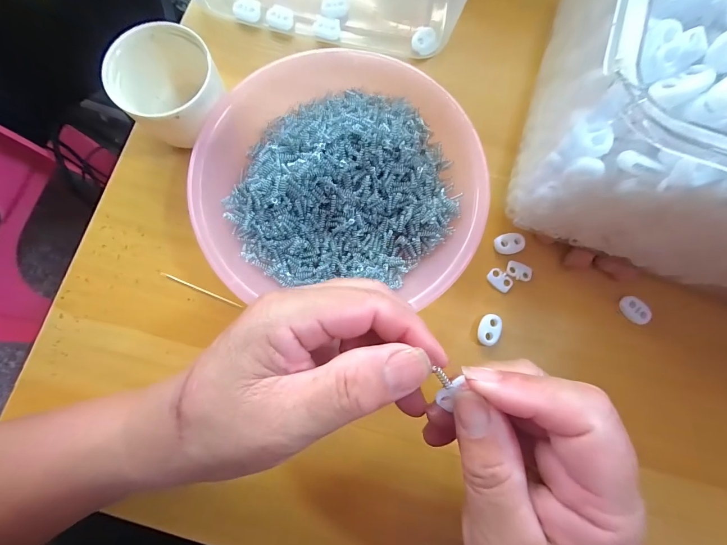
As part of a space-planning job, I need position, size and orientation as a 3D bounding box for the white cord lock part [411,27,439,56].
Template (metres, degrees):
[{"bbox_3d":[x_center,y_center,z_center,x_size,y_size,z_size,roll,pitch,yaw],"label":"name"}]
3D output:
[{"bbox_3d":[0.051,-0.192,0.265,0.021,0.010,0.017,16,80,2],"label":"white cord lock part"}]

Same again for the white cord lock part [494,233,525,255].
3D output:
[{"bbox_3d":[0.108,-0.021,0.237,0.021,0.005,0.015,-18,80,-4],"label":"white cord lock part"}]

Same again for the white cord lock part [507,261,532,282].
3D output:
[{"bbox_3d":[0.115,-0.001,0.234,0.018,0.004,0.012,20,80,3],"label":"white cord lock part"}]

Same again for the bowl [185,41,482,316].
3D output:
[{"bbox_3d":[-0.015,-0.066,0.226,0.189,0.037,0.176,3,79,0],"label":"bowl"}]

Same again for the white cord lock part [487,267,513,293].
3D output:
[{"bbox_3d":[0.100,0.006,0.234,0.019,0.004,0.013,37,81,6],"label":"white cord lock part"}]

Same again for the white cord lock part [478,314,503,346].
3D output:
[{"bbox_3d":[0.089,0.040,0.226,0.015,0.006,0.022,15,80,2],"label":"white cord lock part"}]

